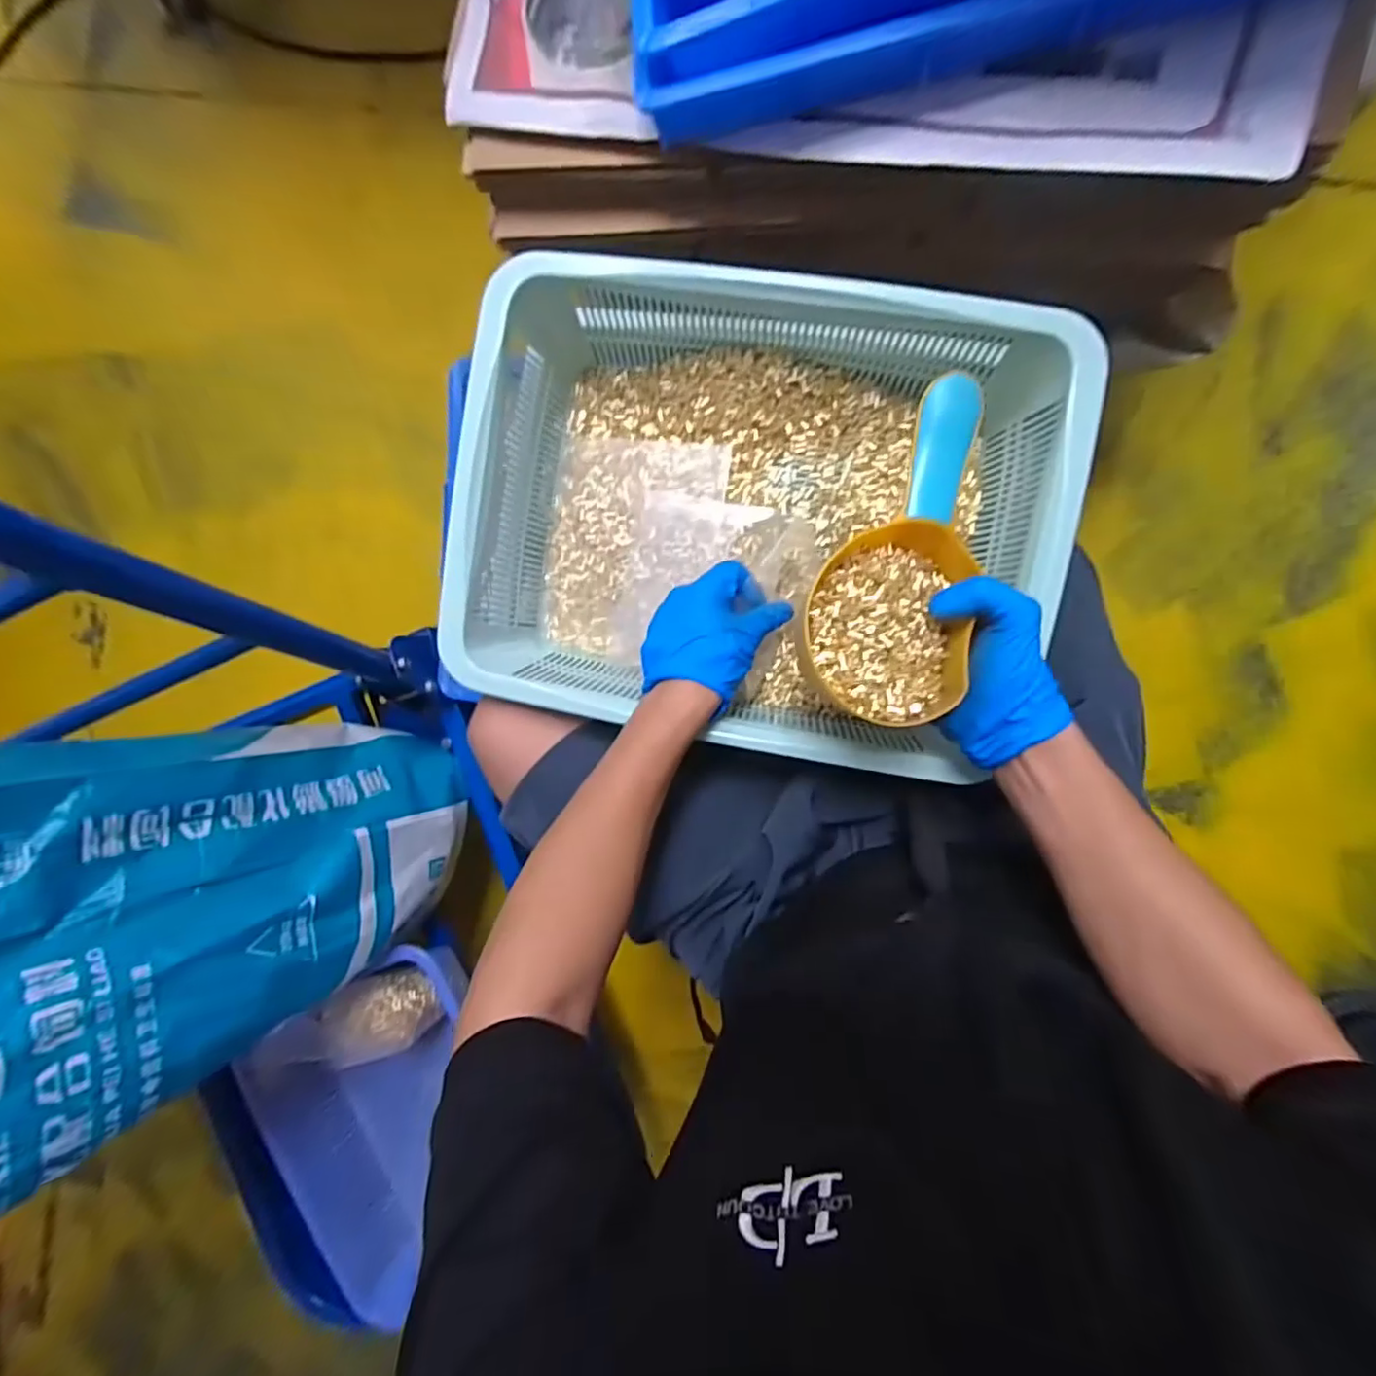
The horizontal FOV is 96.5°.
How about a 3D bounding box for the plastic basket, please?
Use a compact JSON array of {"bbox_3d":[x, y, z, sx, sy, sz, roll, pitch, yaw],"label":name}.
[{"bbox_3d":[0.048,-0.139,0.478,0.430,0.109,0.309,6,94,7],"label":"plastic basket"}]

